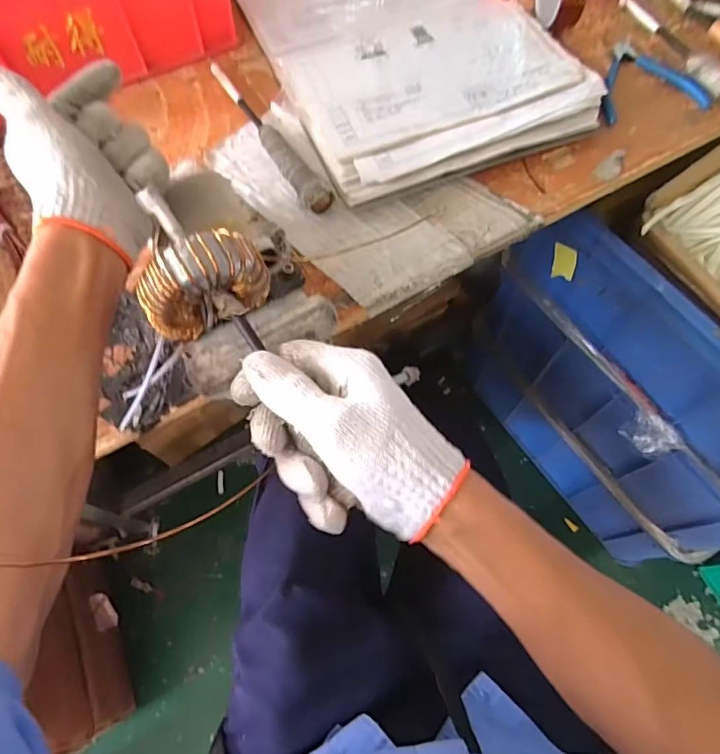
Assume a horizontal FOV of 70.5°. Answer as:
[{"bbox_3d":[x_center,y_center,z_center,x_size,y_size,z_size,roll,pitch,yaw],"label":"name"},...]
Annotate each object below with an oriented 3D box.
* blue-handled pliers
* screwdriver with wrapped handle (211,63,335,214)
[{"bbox_3d":[0.332,-0.357,0.605,0.132,0.019,0.124,-13,67,-6],"label":"blue-handled pliers"},{"bbox_3d":[-0.108,-0.269,0.564,0.028,0.030,0.253,-32,71,-13],"label":"screwdriver with wrapped handle"}]

